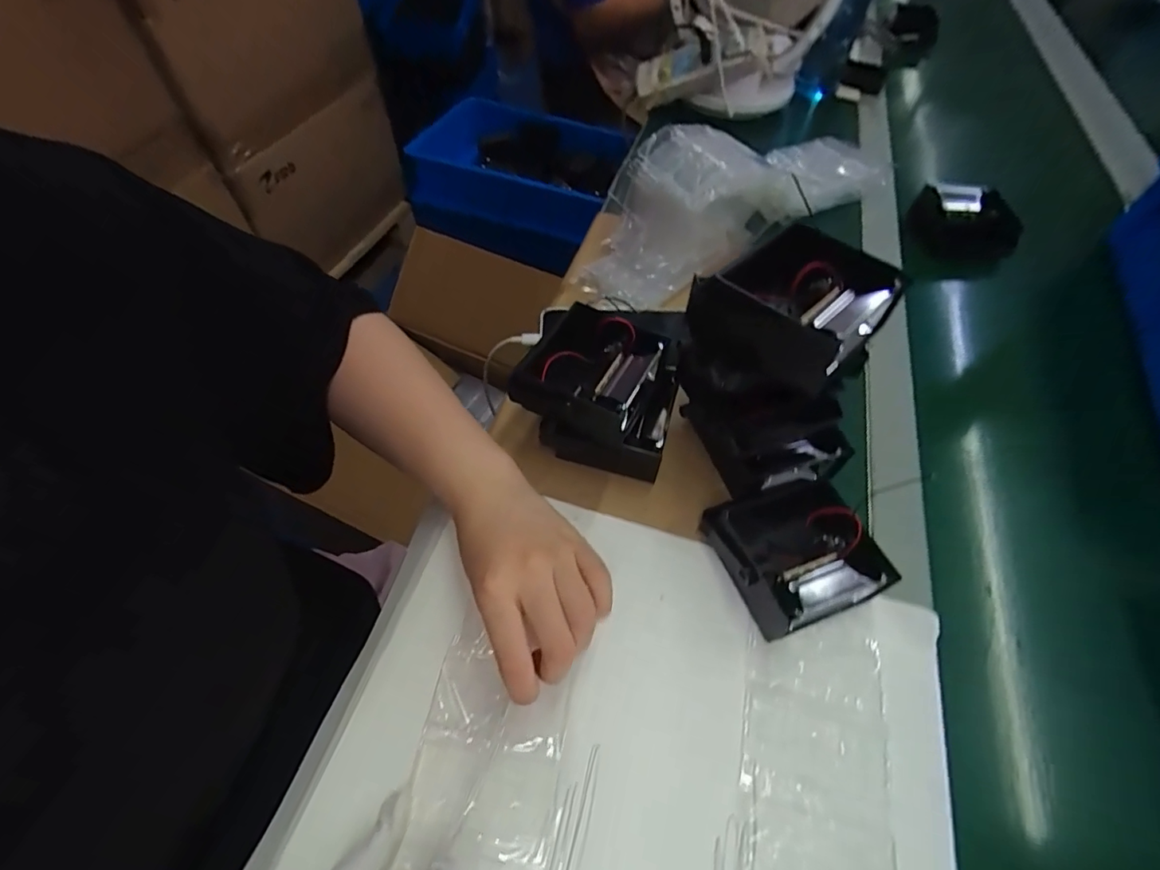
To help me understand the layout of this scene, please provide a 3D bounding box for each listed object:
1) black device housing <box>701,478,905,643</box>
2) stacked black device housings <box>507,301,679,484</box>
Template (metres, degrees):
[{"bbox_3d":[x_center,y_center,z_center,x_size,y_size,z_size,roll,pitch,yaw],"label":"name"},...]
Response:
[{"bbox_3d":[0.142,0.079,0.350,0.094,0.041,0.092,-16,58,-16],"label":"black device housing"},{"bbox_3d":[0.015,-0.035,0.396,0.119,0.074,0.099,18,56,7],"label":"stacked black device housings"}]

